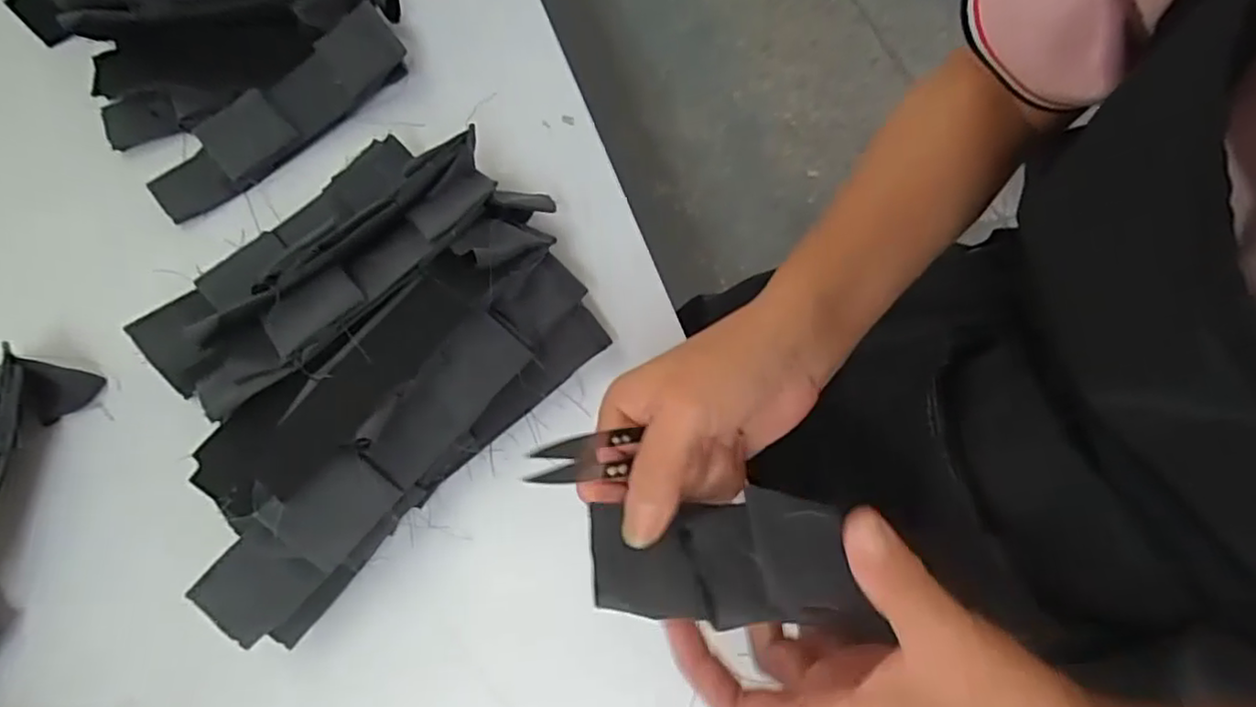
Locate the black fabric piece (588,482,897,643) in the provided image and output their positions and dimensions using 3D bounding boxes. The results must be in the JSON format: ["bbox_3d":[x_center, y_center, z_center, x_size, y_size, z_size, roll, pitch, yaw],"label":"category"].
[{"bbox_3d":[0.036,0.074,0.241,0.095,0.020,0.046,0,69,0],"label":"black fabric piece"}]

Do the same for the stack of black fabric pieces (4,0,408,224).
[{"bbox_3d":[-0.297,-0.245,0.477,0.239,0.066,0.251,-33,72,-10],"label":"stack of black fabric pieces"}]

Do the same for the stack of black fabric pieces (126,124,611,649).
[{"bbox_3d":[-0.160,-0.009,0.386,0.208,0.067,0.265,42,76,16],"label":"stack of black fabric pieces"}]

